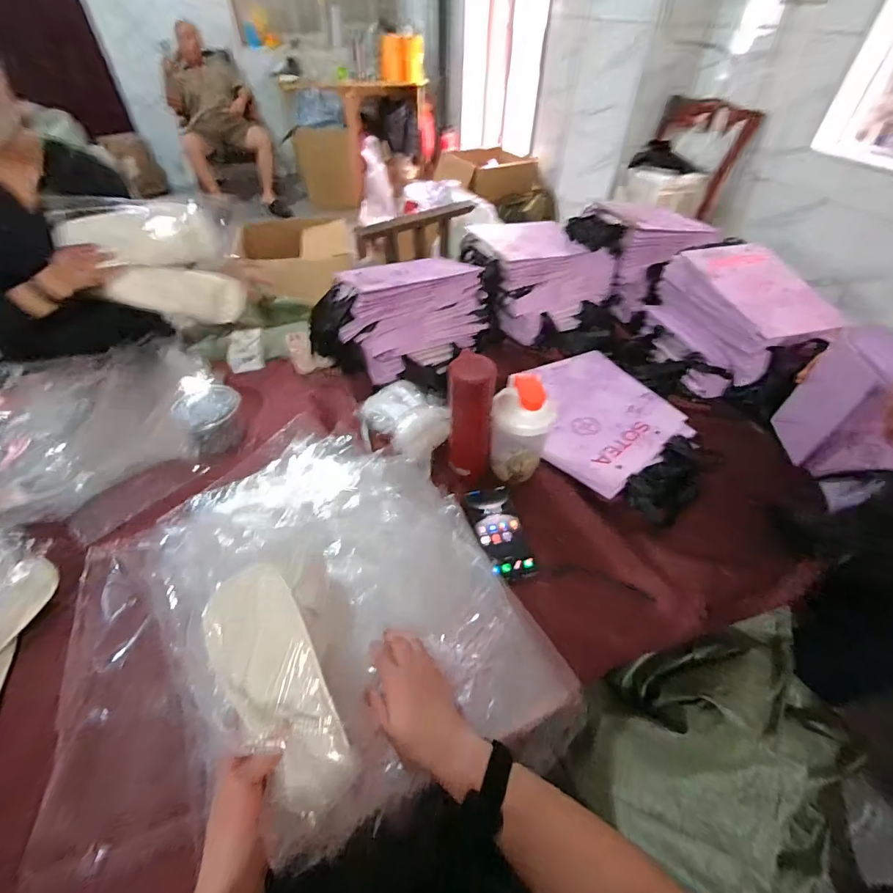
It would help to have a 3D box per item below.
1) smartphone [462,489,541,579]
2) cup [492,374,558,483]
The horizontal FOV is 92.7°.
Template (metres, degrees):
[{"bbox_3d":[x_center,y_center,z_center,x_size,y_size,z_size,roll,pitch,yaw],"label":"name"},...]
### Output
[{"bbox_3d":[0.084,0.130,0.666,0.073,0.013,0.161,-11,48,-11],"label":"smartphone"},{"bbox_3d":[0.117,-0.024,0.680,0.094,0.177,0.078,11,48,9],"label":"cup"}]

